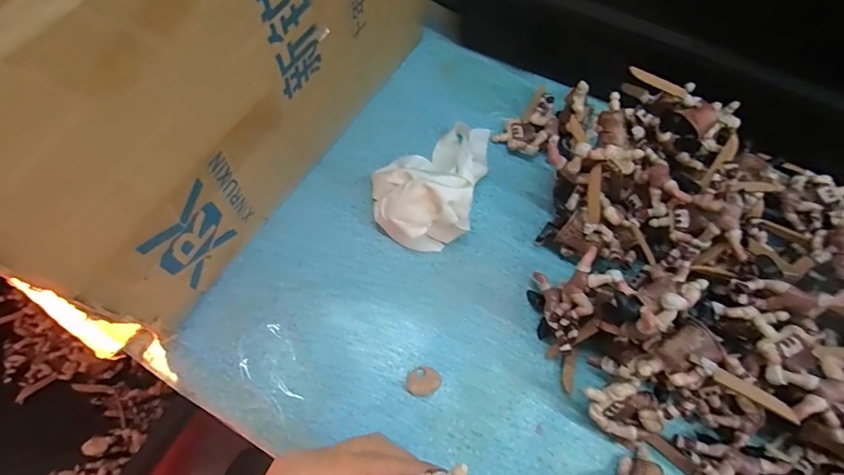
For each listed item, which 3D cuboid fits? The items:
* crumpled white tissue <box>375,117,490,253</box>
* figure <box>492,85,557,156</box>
[{"bbox_3d":[0.009,-0.061,0.354,0.087,0.060,0.137,19,67,2],"label":"crumpled white tissue"},{"bbox_3d":[0.103,-0.102,0.394,0.040,0.030,0.056,43,70,13],"label":"figure"}]

